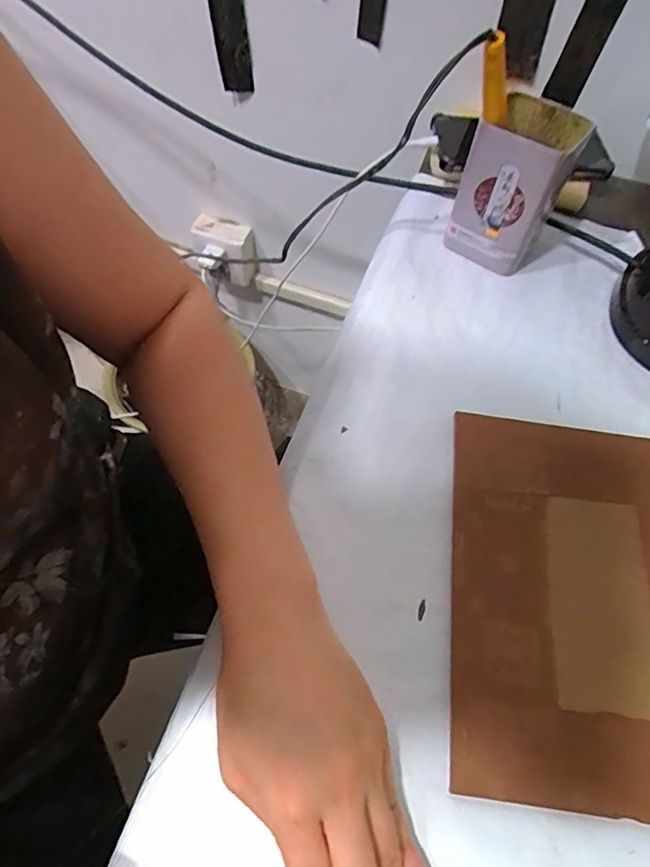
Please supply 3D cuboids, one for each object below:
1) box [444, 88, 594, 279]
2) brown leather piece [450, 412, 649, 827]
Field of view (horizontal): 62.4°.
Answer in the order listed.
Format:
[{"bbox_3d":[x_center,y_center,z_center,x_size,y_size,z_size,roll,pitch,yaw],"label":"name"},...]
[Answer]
[{"bbox_3d":[0.152,-0.198,0.437,0.074,0.113,0.069,33,64,17],"label":"box"},{"bbox_3d":[0.171,0.101,0.334,0.182,0.009,0.228,9,61,2],"label":"brown leather piece"}]

